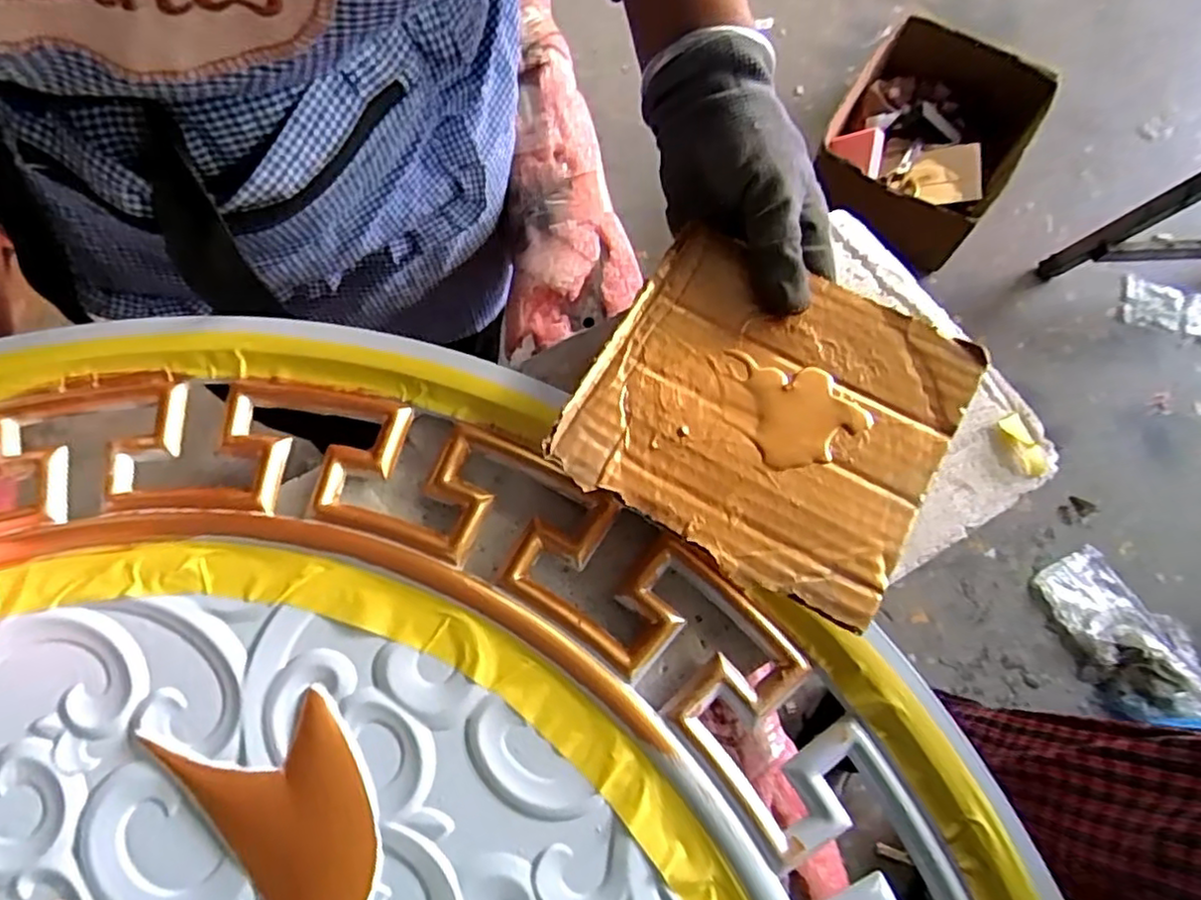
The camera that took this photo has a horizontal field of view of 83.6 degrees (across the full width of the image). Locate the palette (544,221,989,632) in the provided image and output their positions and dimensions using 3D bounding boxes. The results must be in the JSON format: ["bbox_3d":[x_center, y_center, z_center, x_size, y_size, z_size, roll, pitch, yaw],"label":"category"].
[{"bbox_3d":[0.079,-0.021,0.313,0.156,0.010,0.148,30,75,8],"label":"palette"}]

